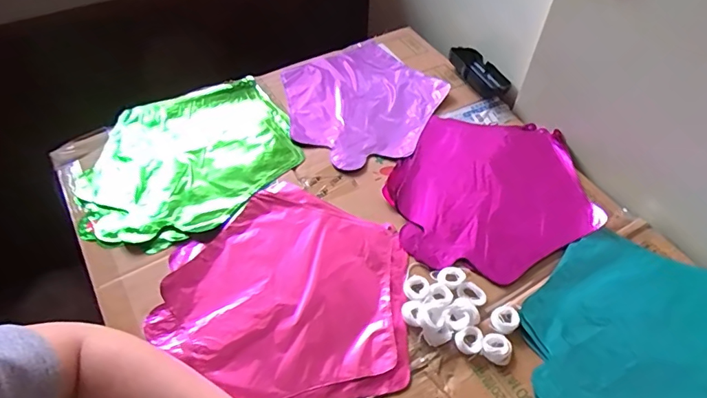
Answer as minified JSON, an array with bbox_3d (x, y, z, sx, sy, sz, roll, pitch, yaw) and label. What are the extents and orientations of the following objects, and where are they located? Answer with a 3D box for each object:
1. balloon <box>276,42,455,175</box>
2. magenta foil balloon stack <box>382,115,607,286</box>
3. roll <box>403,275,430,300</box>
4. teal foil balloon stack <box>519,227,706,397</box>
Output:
[{"bbox_3d":[0.008,-0.140,0.676,0.223,0.014,0.222,1,52,-2],"label":"balloon"},{"bbox_3d":[0.165,-0.012,0.579,0.235,0.020,0.236,6,52,2],"label":"magenta foil balloon stack"},{"bbox_3d":[0.065,0.091,0.487,0.028,0.006,0.027,1,52,-2],"label":"roll"},{"bbox_3d":[0.285,0.131,0.466,0.247,0.007,0.218,-8,53,-9],"label":"teal foil balloon stack"}]

